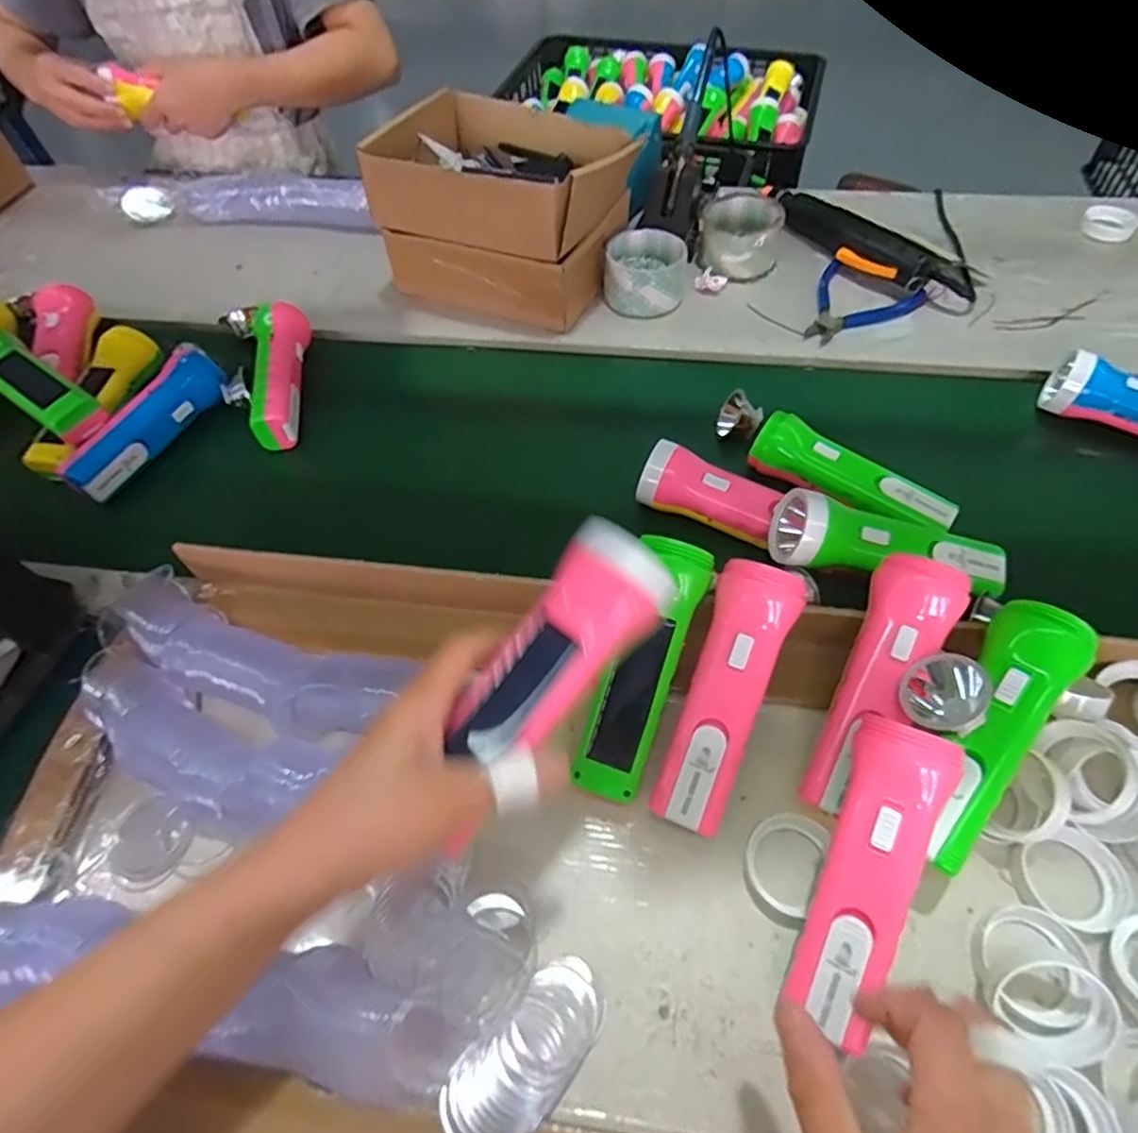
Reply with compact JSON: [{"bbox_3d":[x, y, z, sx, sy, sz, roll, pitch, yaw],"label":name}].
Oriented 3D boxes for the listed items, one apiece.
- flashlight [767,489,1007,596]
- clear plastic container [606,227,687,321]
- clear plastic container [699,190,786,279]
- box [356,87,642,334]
[{"bbox_3d":[0.227,-0.014,0.457,0.160,0.050,0.054,9,58,-6],"label":"flashlight"},{"bbox_3d":[0.081,-0.306,0.682,0.082,0.046,0.086,9,58,9],"label":"clear plastic container"},{"bbox_3d":[0.186,-0.364,0.711,0.083,0.042,0.103,6,58,7],"label":"clear plastic container"},{"bbox_3d":[-0.059,-0.378,0.678,0.226,0.142,0.206,23,61,17],"label":"box"}]

